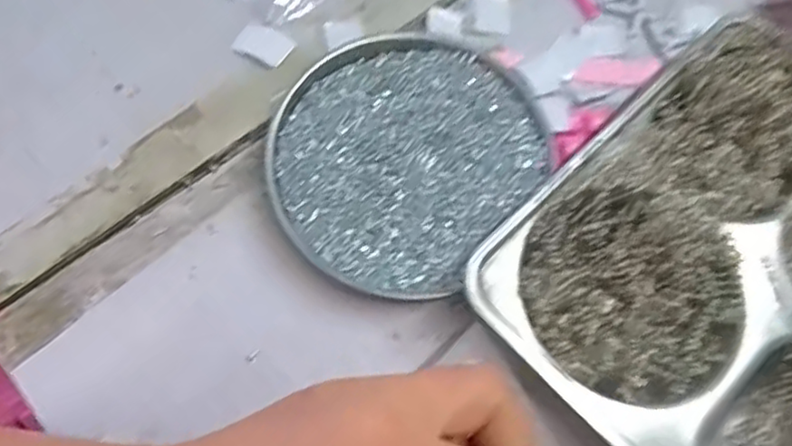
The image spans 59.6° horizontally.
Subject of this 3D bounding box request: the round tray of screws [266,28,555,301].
[{"bbox_3d":[0.004,-0.034,0.344,0.119,0.018,0.134,39,74,11],"label":"round tray of screws"}]

